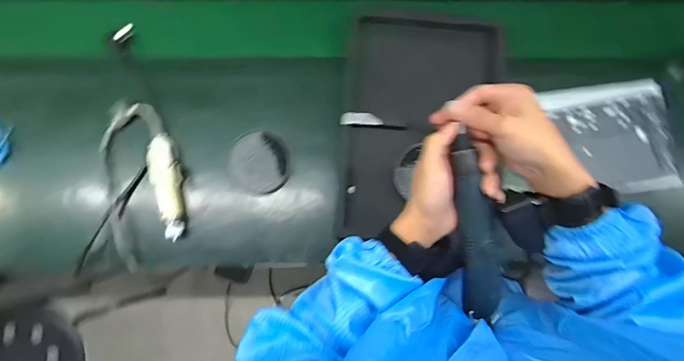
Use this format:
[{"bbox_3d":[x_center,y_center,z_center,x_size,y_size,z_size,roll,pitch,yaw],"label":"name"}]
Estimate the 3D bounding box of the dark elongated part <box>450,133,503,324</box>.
[{"bbox_3d":[0.138,0.054,0.386,0.033,0.030,0.197,-10,98,-3],"label":"dark elongated part"}]

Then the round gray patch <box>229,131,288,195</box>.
[{"bbox_3d":[-0.150,-0.030,0.681,0.098,0.020,0.109,-28,81,-6],"label":"round gray patch"}]

